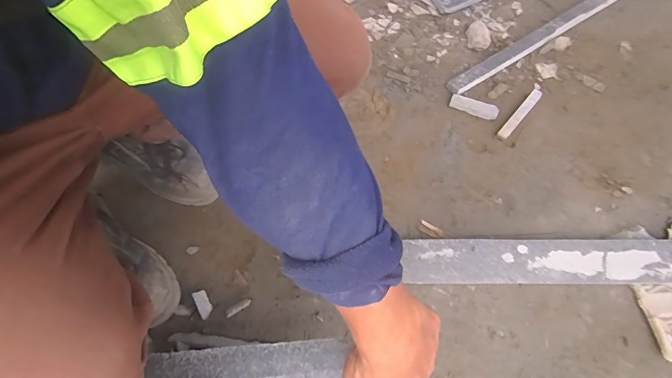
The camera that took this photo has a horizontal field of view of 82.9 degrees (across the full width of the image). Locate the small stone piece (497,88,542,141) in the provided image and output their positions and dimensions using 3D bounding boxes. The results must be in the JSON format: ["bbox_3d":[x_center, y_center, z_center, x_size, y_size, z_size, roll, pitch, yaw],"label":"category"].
[{"bbox_3d":[0.360,-0.147,0.744,0.021,0.023,0.131,40,75,13],"label":"small stone piece"}]

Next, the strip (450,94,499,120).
[{"bbox_3d":[0.273,-0.162,0.753,0.093,0.007,0.030,20,91,7],"label":"strip"}]

